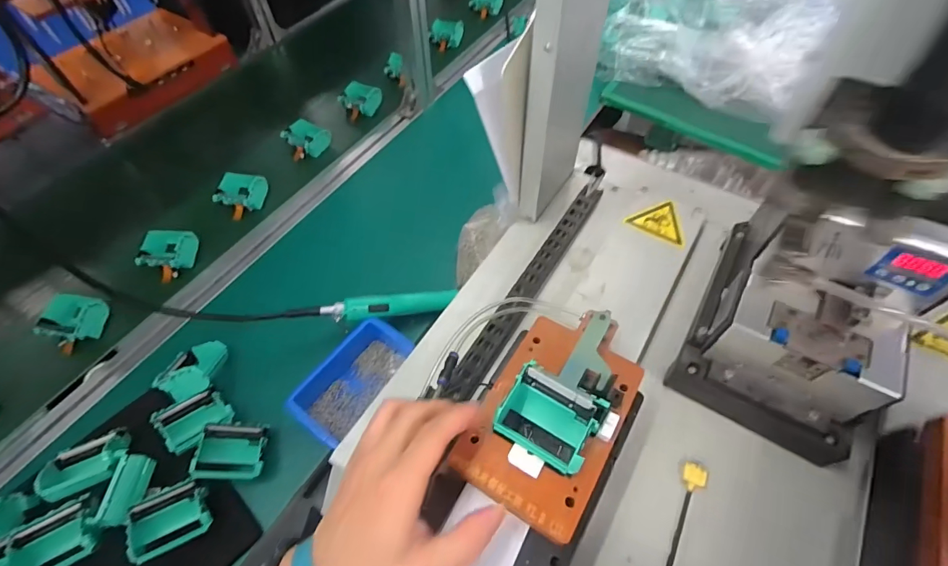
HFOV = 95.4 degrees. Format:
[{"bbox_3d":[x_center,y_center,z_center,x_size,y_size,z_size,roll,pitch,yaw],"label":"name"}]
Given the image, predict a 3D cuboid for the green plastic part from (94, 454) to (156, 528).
[{"bbox_3d":[-0.364,0.216,0.454,0.025,0.034,0.070,-2,56,1],"label":"green plastic part"}]

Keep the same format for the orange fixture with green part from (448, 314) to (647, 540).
[{"bbox_3d":[0.064,0.097,0.341,0.101,0.038,0.166,28,61,19],"label":"orange fixture with green part"}]

